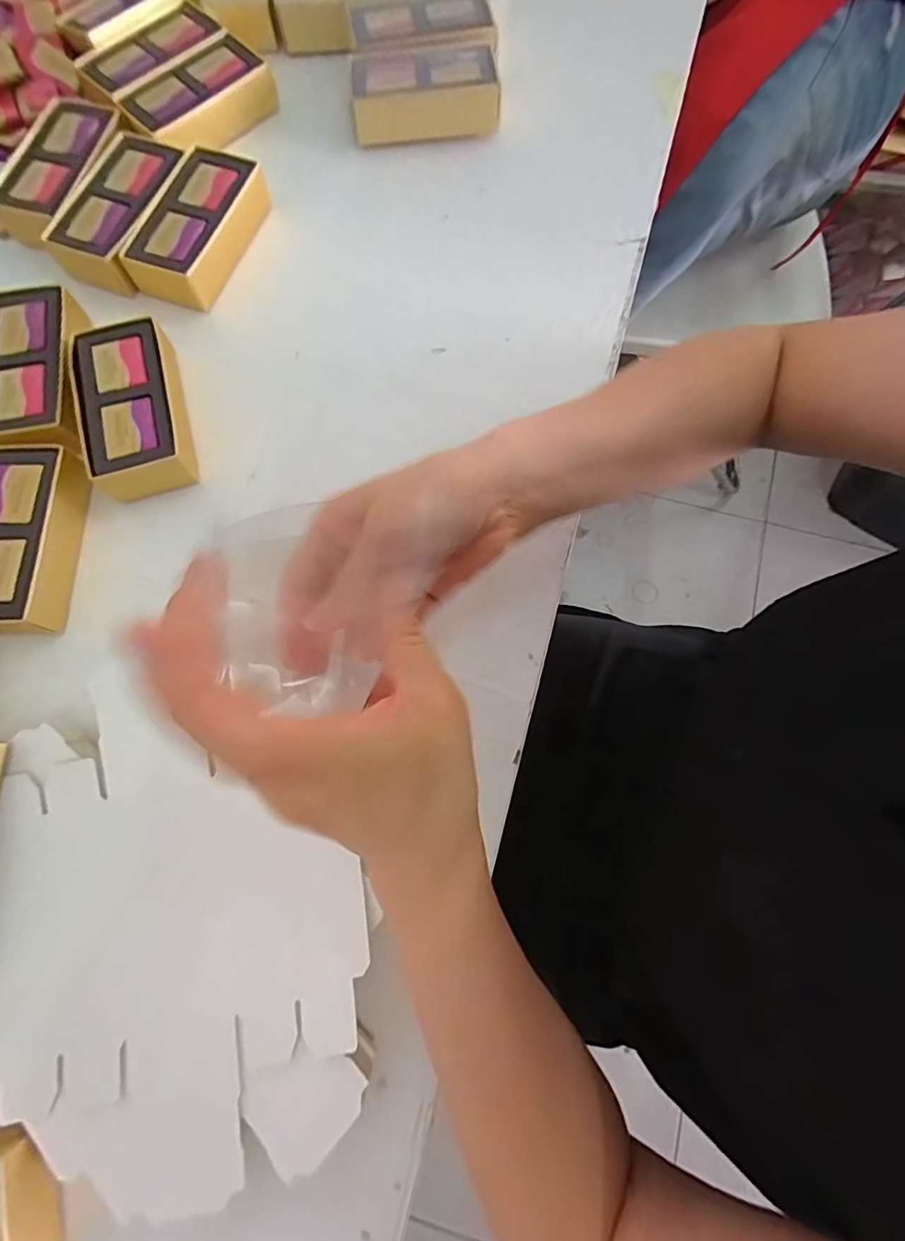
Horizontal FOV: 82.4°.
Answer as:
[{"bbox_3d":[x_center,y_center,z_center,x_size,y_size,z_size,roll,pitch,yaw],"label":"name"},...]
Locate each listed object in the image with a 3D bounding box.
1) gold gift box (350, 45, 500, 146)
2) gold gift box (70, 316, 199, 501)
[{"bbox_3d":[-0.023,-0.424,0.420,0.115,0.036,0.062,-6,75,-3],"label":"gold gift box"},{"bbox_3d":[-0.213,-0.141,0.344,0.056,0.027,0.121,-16,76,-6],"label":"gold gift box"}]

